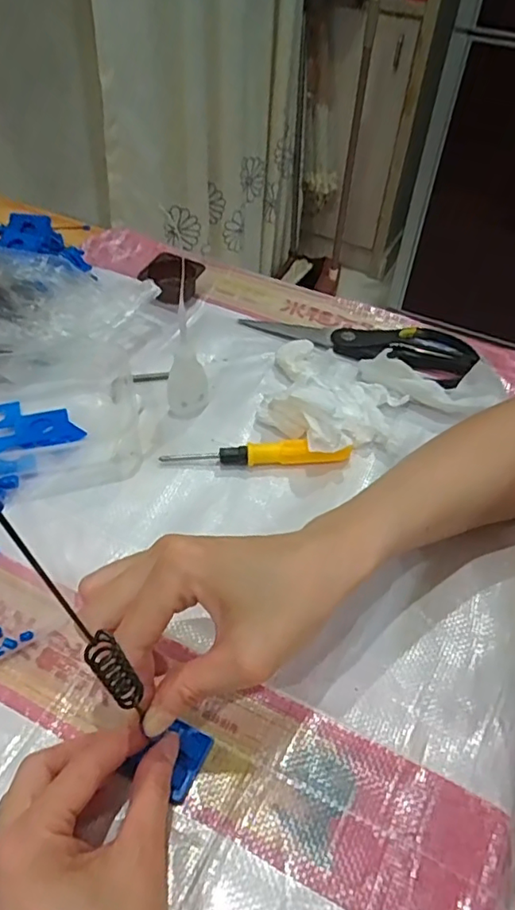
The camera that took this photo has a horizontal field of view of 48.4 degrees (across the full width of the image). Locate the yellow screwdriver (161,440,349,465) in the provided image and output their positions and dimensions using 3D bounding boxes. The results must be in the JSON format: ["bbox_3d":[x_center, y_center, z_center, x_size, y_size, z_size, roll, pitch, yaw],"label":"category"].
[{"bbox_3d":[-0.001,-0.002,0.438,0.140,0.021,0.015,0,48,-3],"label":"yellow screwdriver"}]

